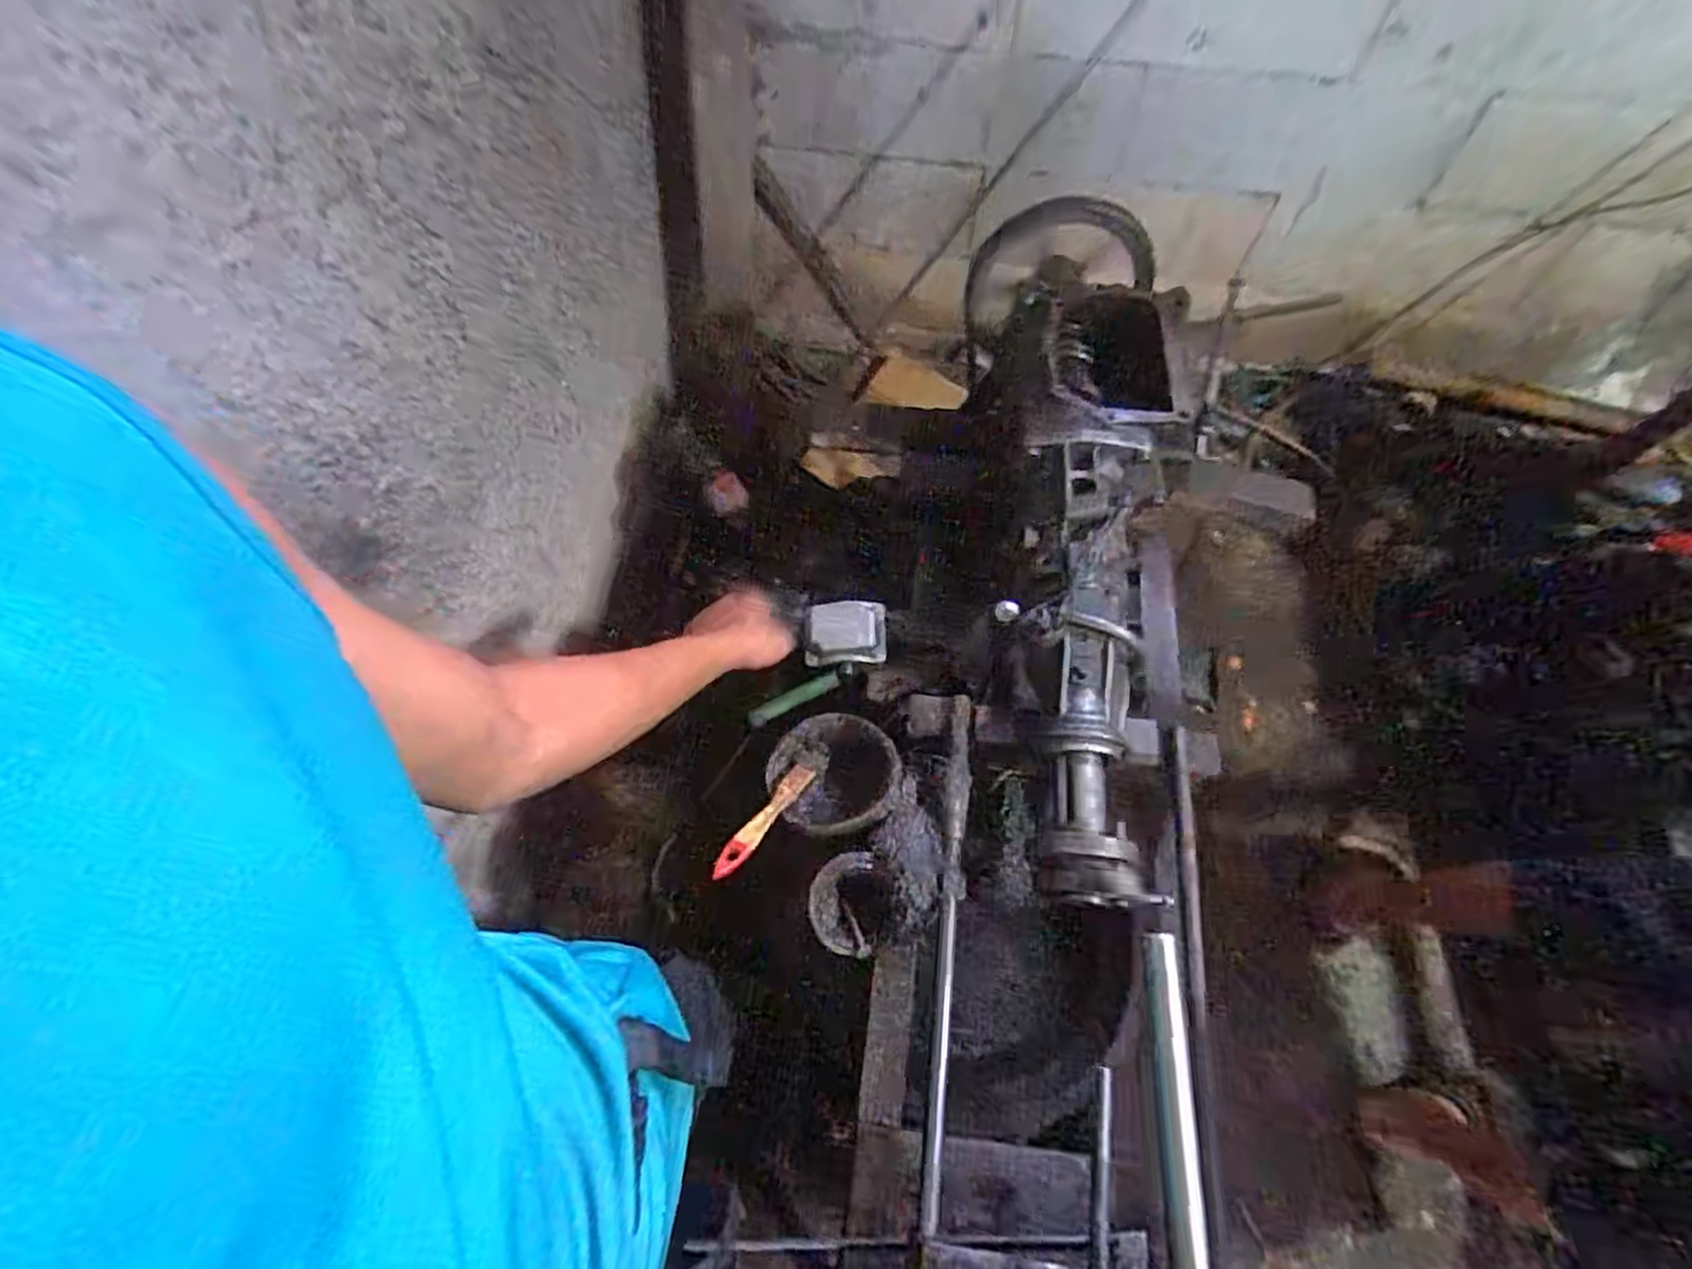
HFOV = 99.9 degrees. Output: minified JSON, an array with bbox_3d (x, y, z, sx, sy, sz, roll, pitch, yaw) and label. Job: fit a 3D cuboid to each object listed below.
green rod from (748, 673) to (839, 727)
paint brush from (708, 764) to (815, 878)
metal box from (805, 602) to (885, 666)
[{"bbox_3d":[-0.058,0.072,0.790,0.108,0.009,0.018,-27,66,1],"label":"green rod"},{"bbox_3d":[-0.076,0.171,0.657,0.022,0.020,0.136,31,45,14],"label":"paint brush"},{"bbox_3d":[-0.001,-0.004,0.786,0.089,0.031,0.067,0,63,-1],"label":"metal box"}]

